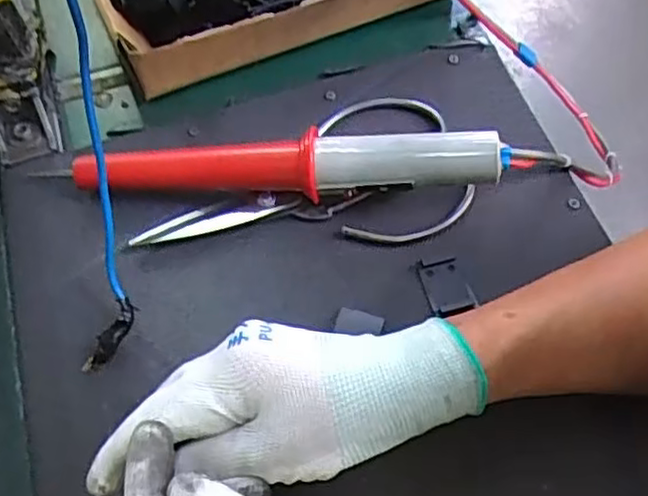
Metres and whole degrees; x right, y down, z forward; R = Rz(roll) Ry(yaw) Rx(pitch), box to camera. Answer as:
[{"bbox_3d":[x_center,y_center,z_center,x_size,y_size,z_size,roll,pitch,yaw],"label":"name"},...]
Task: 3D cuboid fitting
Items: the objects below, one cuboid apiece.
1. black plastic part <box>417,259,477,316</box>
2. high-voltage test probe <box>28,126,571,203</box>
[{"bbox_3d":[0.069,0.021,0.391,0.024,0.008,0.032,-17,62,-5],"label":"black plastic part"},{"bbox_3d":[-0.011,-0.047,0.409,0.293,0.044,0.031,0,62,4],"label":"high-voltage test probe"}]

